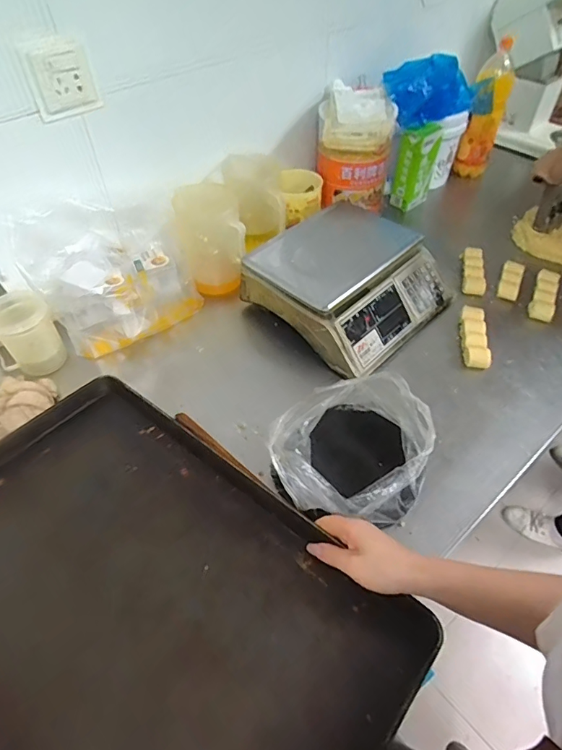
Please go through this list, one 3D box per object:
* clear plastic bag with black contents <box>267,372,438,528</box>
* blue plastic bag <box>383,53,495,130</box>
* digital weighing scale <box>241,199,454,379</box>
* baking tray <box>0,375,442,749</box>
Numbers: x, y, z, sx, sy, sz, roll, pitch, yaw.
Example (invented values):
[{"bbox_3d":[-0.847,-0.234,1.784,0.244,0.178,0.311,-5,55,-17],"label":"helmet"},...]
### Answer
[{"bbox_3d":[0.118,0.117,0.713,0.219,0.092,0.261,32,57,25],"label":"clear plastic bag with black contents"},{"bbox_3d":[0.397,-0.681,1.117,0.365,0.158,0.086,-17,50,-34],"label":"blue plastic bag"},{"bbox_3d":[0.144,-0.201,0.937,0.329,0.135,0.314,-37,59,-27],"label":"digital weighing scale"},{"bbox_3d":[-0.188,0.244,0.512,0.600,0.029,0.397,29,53,29],"label":"baking tray"}]

